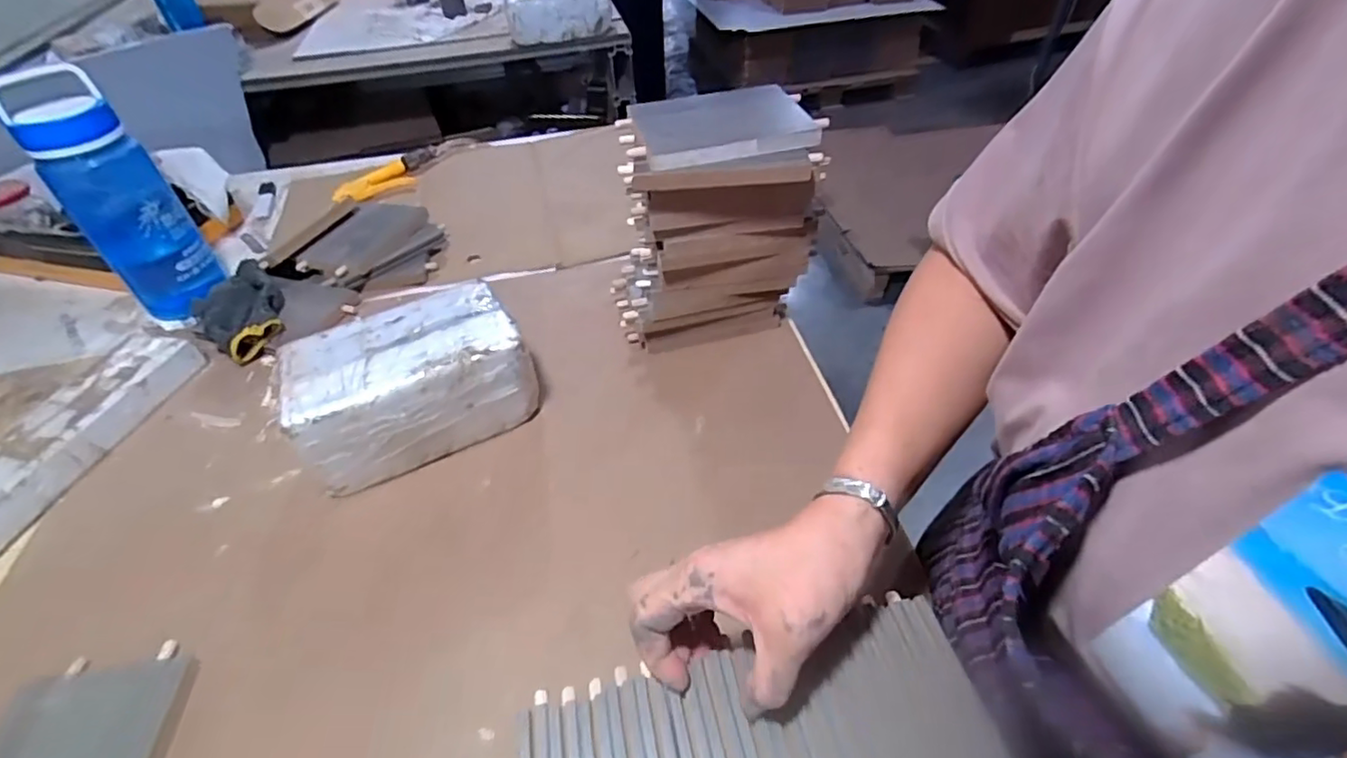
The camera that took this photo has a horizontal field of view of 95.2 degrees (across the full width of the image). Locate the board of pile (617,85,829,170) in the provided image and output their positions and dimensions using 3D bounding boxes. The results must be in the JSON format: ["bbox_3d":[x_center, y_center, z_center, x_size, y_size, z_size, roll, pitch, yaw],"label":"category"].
[{"bbox_3d":[0.045,-0.242,0.573,0.166,0.018,0.127,-13,46,-9],"label":"board of pile"}]

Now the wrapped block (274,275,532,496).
[{"bbox_3d":[-0.245,0.007,0.595,0.209,0.120,0.128,-20,47,-15],"label":"wrapped block"}]

